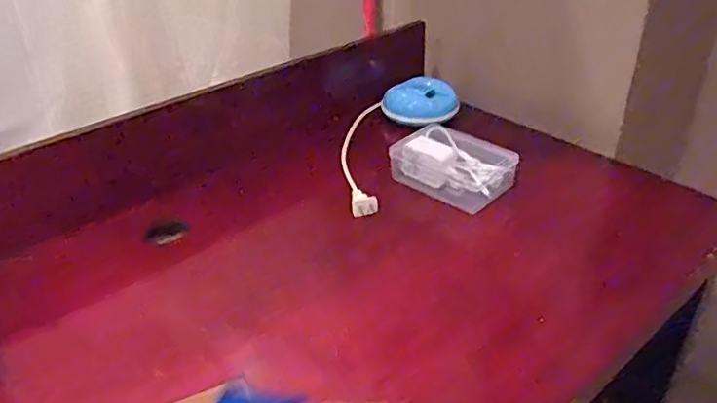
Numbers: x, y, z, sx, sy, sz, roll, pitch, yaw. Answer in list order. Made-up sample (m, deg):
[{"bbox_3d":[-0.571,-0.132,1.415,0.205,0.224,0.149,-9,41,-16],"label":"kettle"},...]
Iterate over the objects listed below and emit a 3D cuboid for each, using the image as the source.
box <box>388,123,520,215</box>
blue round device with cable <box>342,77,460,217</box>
[{"bbox_3d":[0.114,-0.047,0.706,0.133,0.040,0.097,24,42,32],"label":"box"},{"bbox_3d":[0.037,-0.092,0.790,0.125,0.043,0.338,16,38,24],"label":"blue round device with cable"}]

